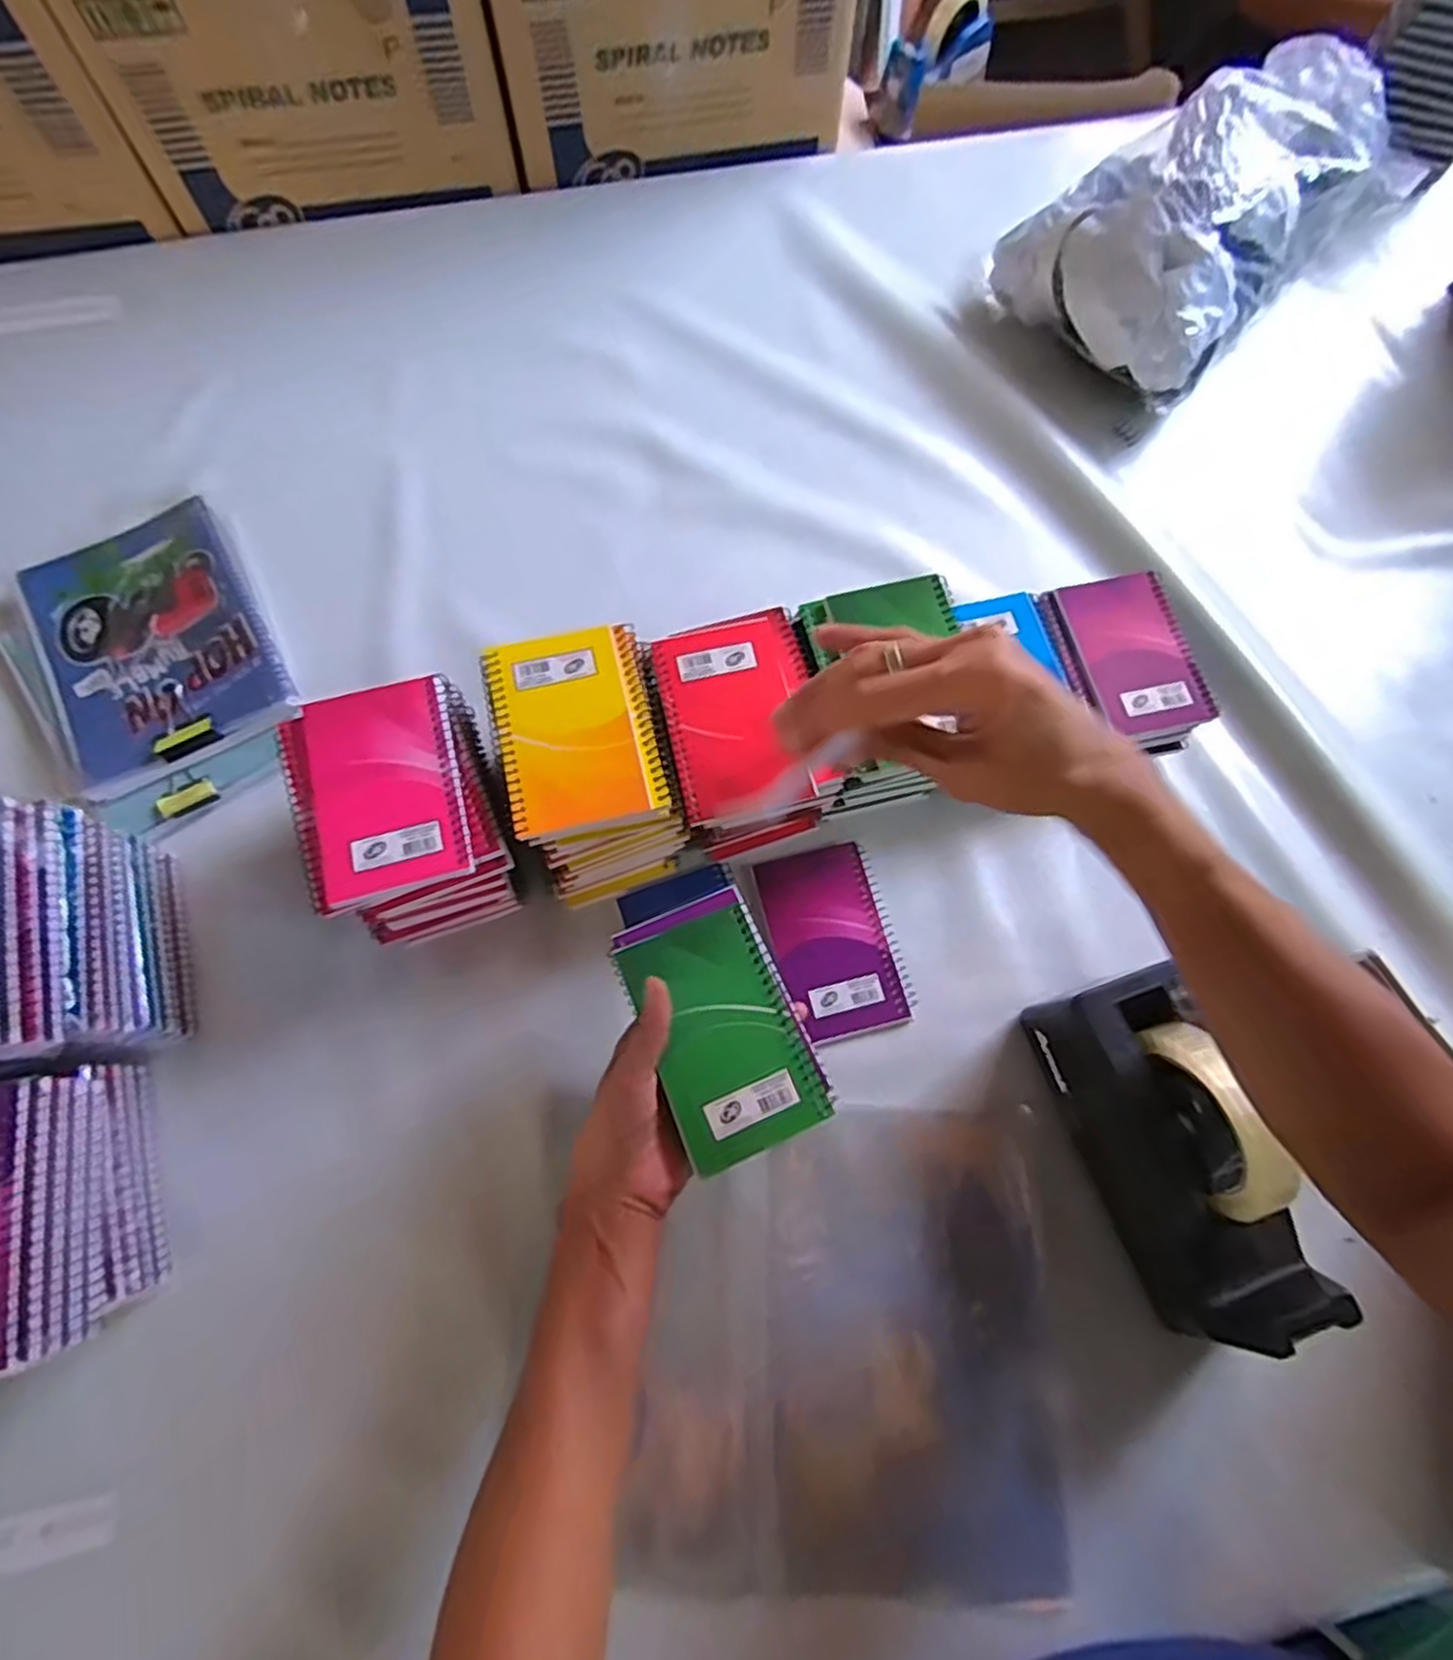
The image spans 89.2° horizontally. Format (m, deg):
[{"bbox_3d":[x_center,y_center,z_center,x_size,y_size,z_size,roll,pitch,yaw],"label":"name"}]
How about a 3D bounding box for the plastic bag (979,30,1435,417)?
[{"bbox_3d":[0.455,-0.582,0.681,0.378,0.130,0.218,-40,76,-14],"label":"plastic bag"}]

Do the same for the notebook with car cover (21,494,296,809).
[{"bbox_3d":[-0.438,-0.151,0.561,0.155,0.012,0.231,-28,74,-11],"label":"notebook with car cover"}]

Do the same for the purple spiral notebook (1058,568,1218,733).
[{"bbox_3d":[0.308,-0.134,0.553,0.083,0.013,0.125,-12,72,-5],"label":"purple spiral notebook"}]

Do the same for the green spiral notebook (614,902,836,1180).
[{"bbox_3d":[-0.002,0.113,0.413,0.078,0.009,0.127,-22,73,-9],"label":"green spiral notebook"}]

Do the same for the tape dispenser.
[{"bbox_3d":[0.265,0.183,0.426,0.073,0.122,0.197,-20,72,-8],"label":"tape dispenser"}]

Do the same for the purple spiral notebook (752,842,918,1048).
[{"bbox_3d":[0.077,0.079,0.525,0.085,0.010,0.130,-14,72,-6],"label":"purple spiral notebook"}]

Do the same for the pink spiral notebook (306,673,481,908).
[{"bbox_3d":[-0.203,-0.027,0.441,0.084,0.011,0.130,-14,72,-6],"label":"pink spiral notebook"}]

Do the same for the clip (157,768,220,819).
[{"bbox_3d":[-0.389,-0.027,0.530,0.036,0.011,0.027,-34,75,-12],"label":"clip"}]

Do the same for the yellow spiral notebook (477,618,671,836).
[{"bbox_3d":[-0.093,-0.063,0.456,0.097,0.014,0.128,-13,72,-6],"label":"yellow spiral notebook"}]

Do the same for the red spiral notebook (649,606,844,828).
[{"bbox_3d":[0.010,-0.076,0.474,0.097,0.011,0.132,-13,72,-6],"label":"red spiral notebook"}]

